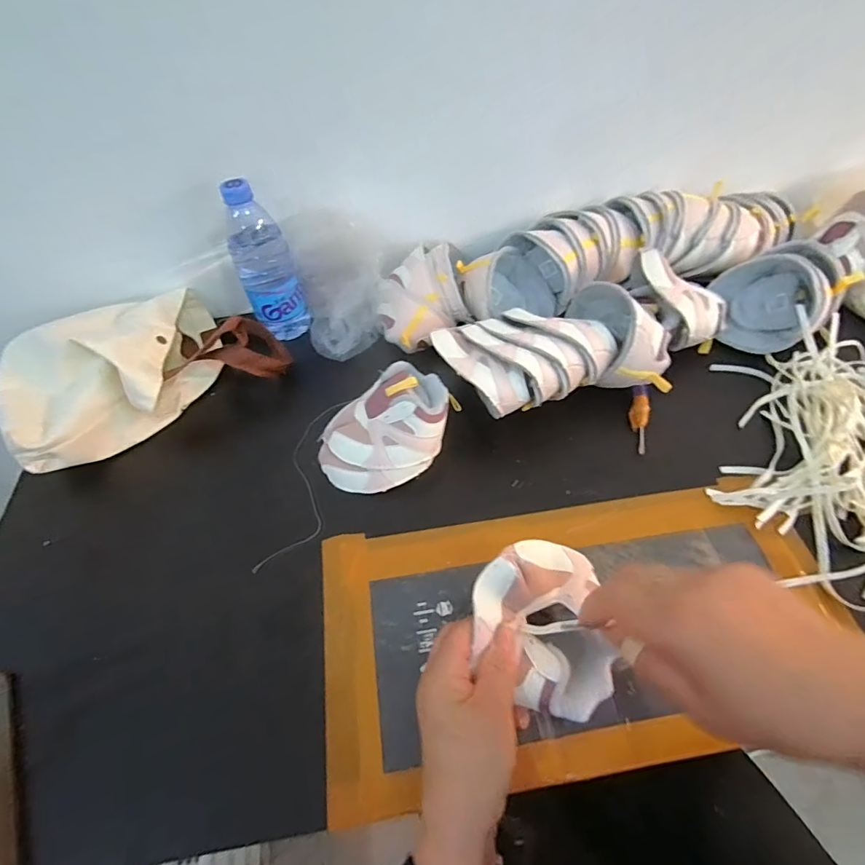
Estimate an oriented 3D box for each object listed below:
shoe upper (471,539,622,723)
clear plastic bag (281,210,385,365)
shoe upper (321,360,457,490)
[{"bbox_3d":[0.083,0.139,0.353,0.098,0.051,0.123,-2,54,4],"label":"shoe upper"},{"bbox_3d":[-0.114,-0.189,0.586,0.105,0.109,0.144,-12,53,-5],"label":"clear plastic bag"},{"bbox_3d":[-0.048,-0.004,0.482,0.148,0.071,0.095,-19,54,-10],"label":"shoe upper"}]

